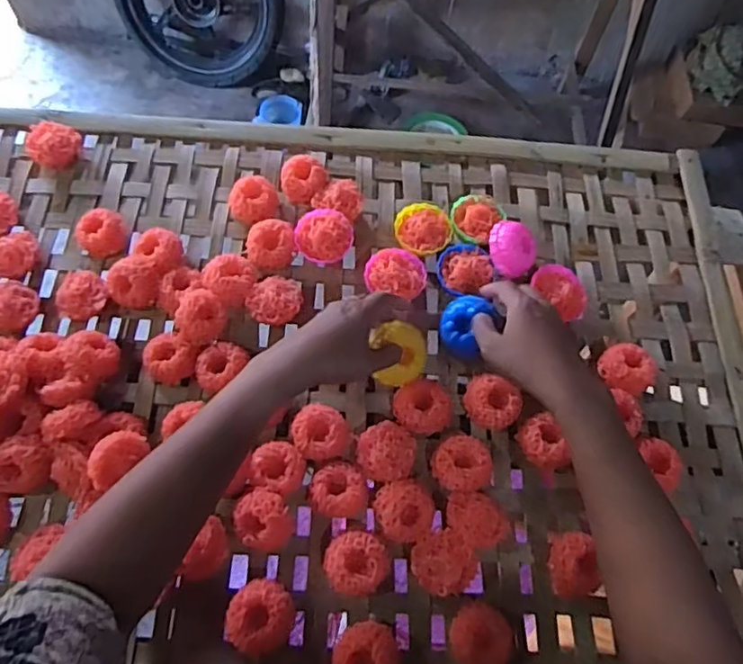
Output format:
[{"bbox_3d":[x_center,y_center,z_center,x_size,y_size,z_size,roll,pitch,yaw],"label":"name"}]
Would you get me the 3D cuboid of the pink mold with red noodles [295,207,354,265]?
[{"bbox_3d":[-0.050,-0.101,0.635,0.058,0.028,0.058,8,62,0],"label":"pink mold with red noodles"}]

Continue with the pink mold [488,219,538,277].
[{"bbox_3d":[0.147,-0.086,0.623,0.051,0.030,0.050,13,62,3],"label":"pink mold"}]

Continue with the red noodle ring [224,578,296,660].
[{"bbox_3d":[-0.089,0.231,0.487,0.054,0.023,0.053,2,62,-3],"label":"red noodle ring"}]

